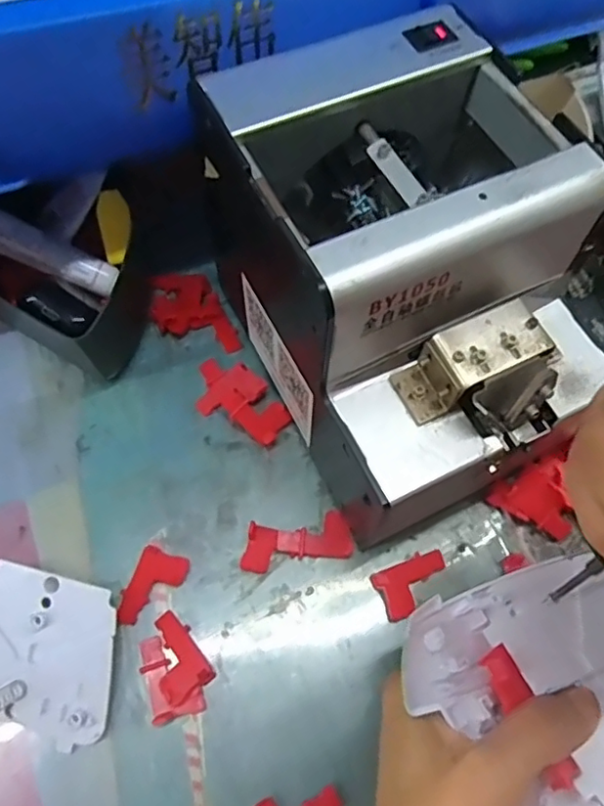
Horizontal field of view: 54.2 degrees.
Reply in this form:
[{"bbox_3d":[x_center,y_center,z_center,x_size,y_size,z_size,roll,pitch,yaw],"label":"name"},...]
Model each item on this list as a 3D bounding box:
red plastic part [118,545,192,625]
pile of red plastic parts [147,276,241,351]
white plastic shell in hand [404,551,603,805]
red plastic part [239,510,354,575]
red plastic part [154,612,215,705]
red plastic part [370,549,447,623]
[{"bbox_3d":[-0.072,0.090,0.286,0.024,0.005,0.036,30,78,-13],"label":"red plastic part"},{"bbox_3d":[-0.067,-0.054,0.353,0.040,0.013,0.064,-26,68,-14],"label":"pile of red plastic parts"},{"bbox_3d":[0.102,0.102,0.219,0.109,0.018,0.095,-28,69,-15],"label":"white plastic shell in hand"},{"bbox_3d":[-0.003,0.070,0.298,0.055,0.008,0.023,-8,65,-6],"label":"red plastic part"},{"bbox_3d":[-0.059,0.116,0.272,0.022,0.009,0.038,-30,69,-15],"label":"red plastic part"},{"bbox_3d":[0.056,0.088,0.290,0.037,0.011,0.023,-22,67,-12],"label":"red plastic part"}]

